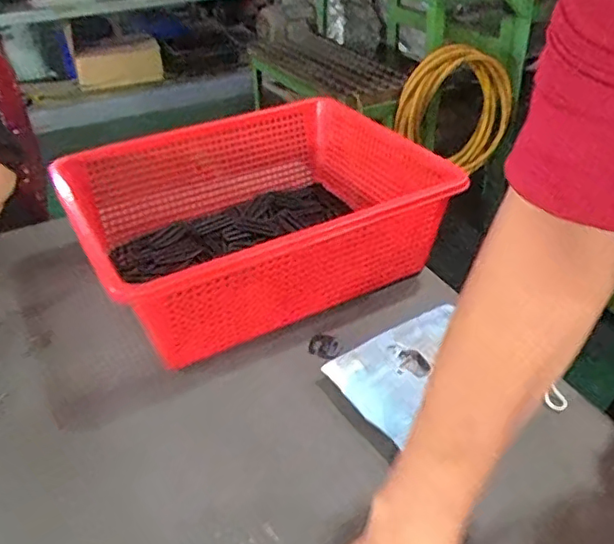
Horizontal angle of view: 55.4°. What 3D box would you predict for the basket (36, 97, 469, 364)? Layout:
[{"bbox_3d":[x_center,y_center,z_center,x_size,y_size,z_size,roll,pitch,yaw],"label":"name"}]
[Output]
[{"bbox_3d":[-0.041,-0.071,0.670,0.392,0.123,0.286,-21,40,-25],"label":"basket"}]

